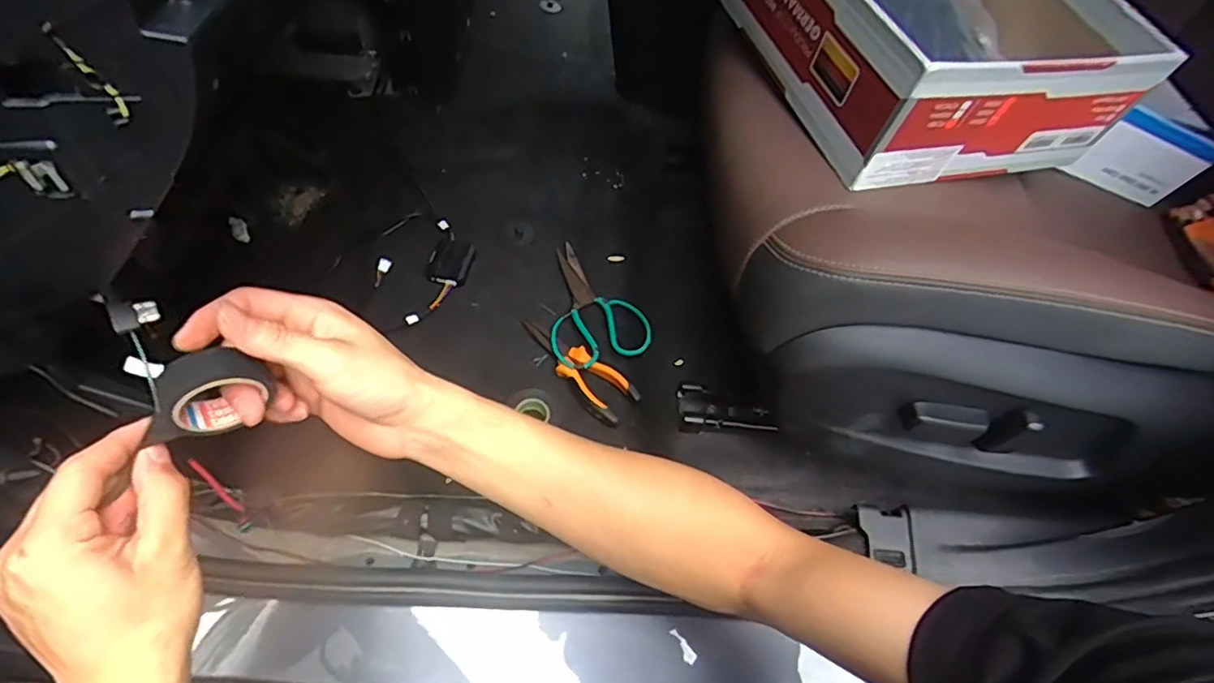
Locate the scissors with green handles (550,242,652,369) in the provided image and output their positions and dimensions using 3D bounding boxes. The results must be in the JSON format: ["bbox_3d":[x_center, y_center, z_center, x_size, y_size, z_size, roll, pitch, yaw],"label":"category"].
[{"bbox_3d":[-0.019,-0.057,0.753,0.115,0.031,0.202,-6,55,-8],"label":"scissors with green handles"}]

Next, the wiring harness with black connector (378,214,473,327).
[{"bbox_3d":[-0.223,-0.091,0.762,0.126,0.020,0.109,-36,64,-25],"label":"wiring harness with black connector"}]

